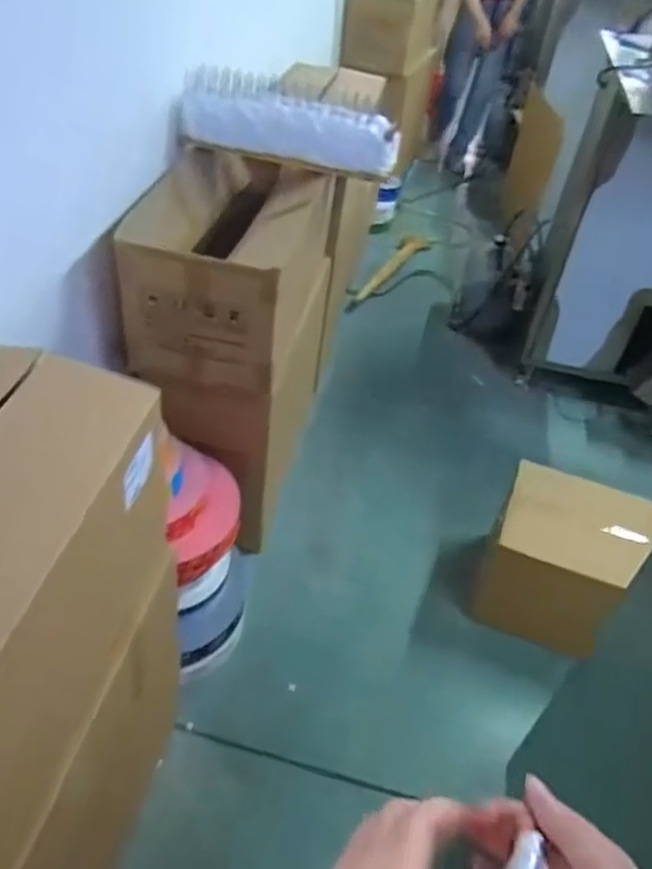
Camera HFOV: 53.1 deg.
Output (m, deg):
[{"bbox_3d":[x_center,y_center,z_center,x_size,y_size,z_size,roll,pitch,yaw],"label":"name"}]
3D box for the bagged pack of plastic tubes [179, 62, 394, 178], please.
[{"bbox_3d":[-0.084,-0.702,1.480,0.494,0.147,0.127,15,42,8],"label":"bagged pack of plastic tubes"}]

